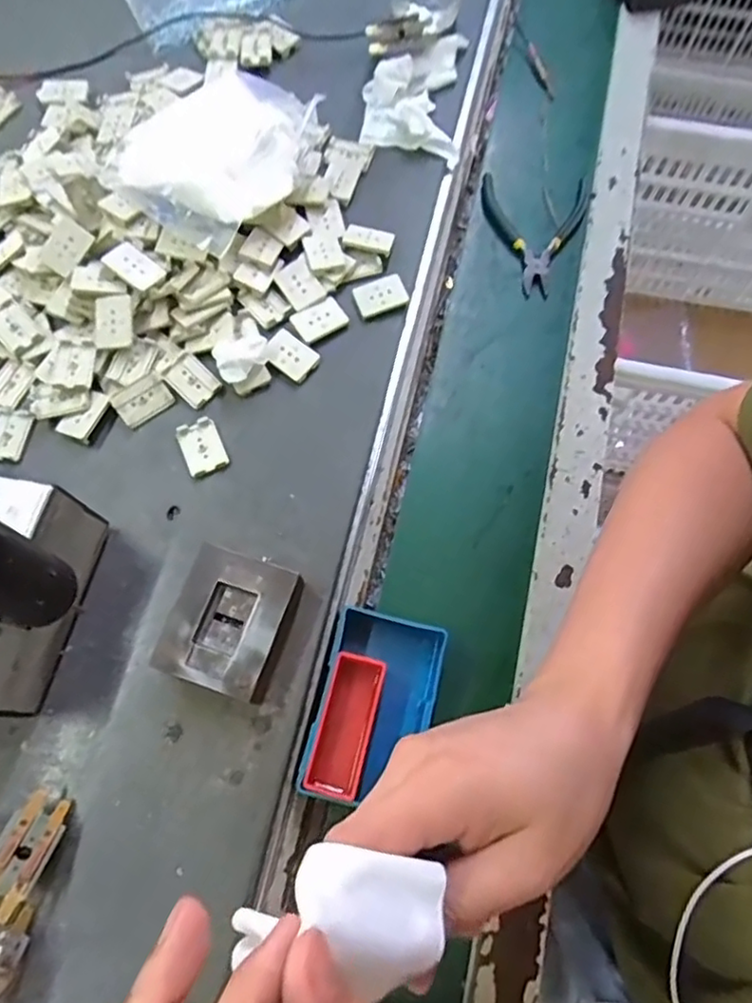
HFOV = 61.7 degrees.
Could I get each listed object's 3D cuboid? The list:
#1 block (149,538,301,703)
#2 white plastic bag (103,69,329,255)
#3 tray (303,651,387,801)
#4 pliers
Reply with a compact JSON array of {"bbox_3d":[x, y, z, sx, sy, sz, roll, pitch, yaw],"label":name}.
[{"bbox_3d":[-0.088,0.076,0.391,0.068,0.028,0.079,18,70,7],"label":"block"},{"bbox_3d":[-0.128,-0.276,0.484,0.140,0.056,0.160,31,72,11],"label":"white plastic bag"},{"bbox_3d":[-0.018,0.138,0.393,0.032,0.019,0.081,13,70,5],"label":"tray"},{"bbox_3d":[0.124,-0.239,0.539,0.092,0.014,0.122,24,71,9],"label":"pliers"}]

